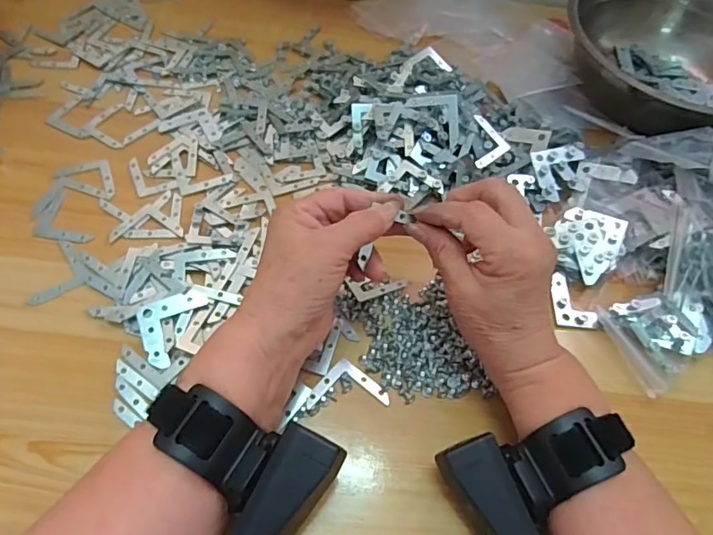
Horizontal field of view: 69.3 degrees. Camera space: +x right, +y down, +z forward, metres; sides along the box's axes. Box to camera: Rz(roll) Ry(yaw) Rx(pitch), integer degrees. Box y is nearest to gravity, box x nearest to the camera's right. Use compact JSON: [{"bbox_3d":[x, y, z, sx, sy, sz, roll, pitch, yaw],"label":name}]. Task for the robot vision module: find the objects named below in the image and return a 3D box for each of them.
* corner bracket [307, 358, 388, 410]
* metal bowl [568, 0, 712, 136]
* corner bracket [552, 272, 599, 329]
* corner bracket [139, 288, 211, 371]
[{"bbox_3d":[-0.005,0.075,0.336,0.052,0.004,0.032,3,58,-4],"label":"corner bracket"},{"bbox_3d":[0.291,-0.199,0.487,0.183,0.072,0.194,3,58,-4],"label":"metal bowl"},{"bbox_3d":[0.160,0.023,0.378,0.027,0.005,0.043,7,58,-1],"label":"corner bracket"},{"bbox_3d":[-0.119,0.040,0.344,0.045,0.004,0.046,-17,67,-11],"label":"corner bracket"}]

